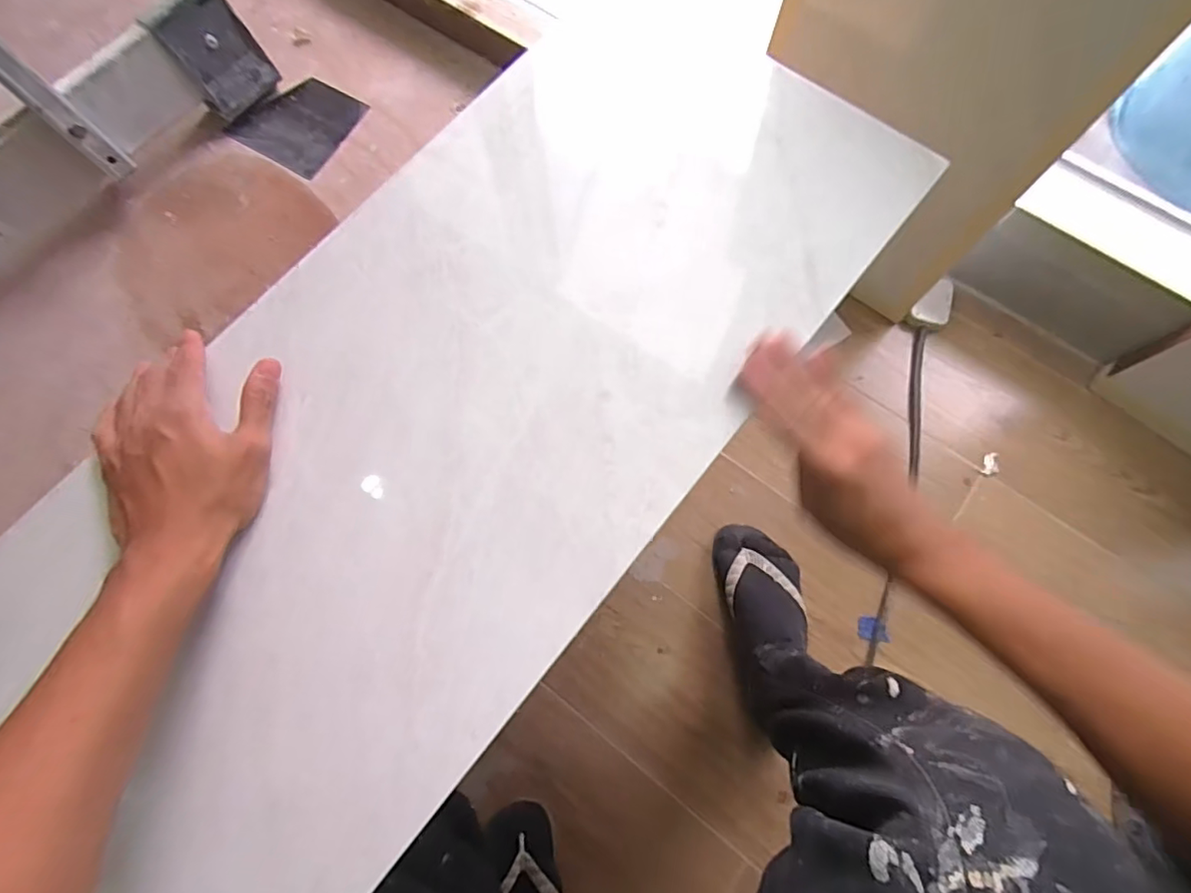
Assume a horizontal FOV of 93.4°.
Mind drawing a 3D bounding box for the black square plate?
[{"bbox_3d":[-0.290,-0.318,0.549,0.107,0.010,0.096,31,78,9],"label":"black square plate"}]

